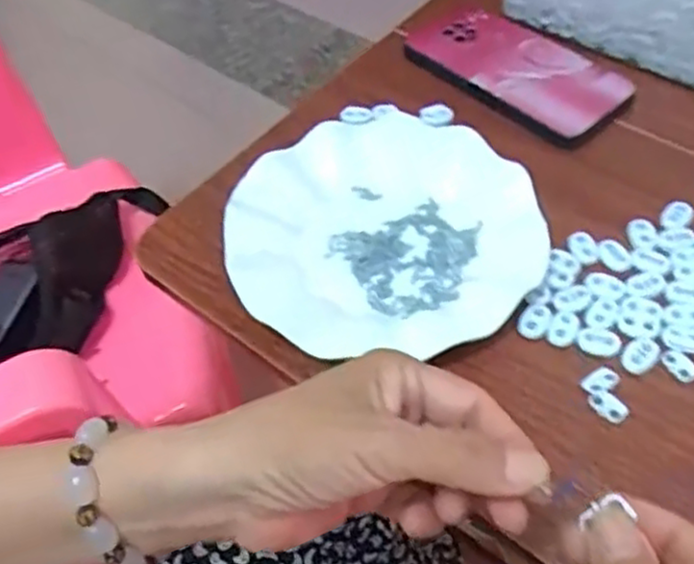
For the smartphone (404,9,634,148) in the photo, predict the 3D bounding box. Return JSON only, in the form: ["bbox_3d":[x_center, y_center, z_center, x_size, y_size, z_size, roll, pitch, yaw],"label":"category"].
[{"bbox_3d":[0.129,-0.163,0.539,0.089,0.016,0.168,-33,54,-20],"label":"smartphone"}]

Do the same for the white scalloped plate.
[{"bbox_3d":[0.022,-0.038,0.443,0.183,0.019,0.176,-3,54,4],"label":"white scalloped plate"}]

